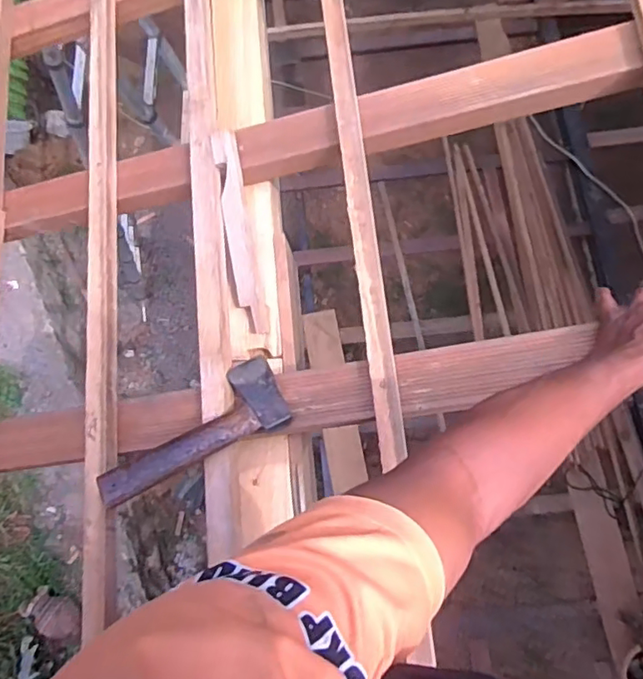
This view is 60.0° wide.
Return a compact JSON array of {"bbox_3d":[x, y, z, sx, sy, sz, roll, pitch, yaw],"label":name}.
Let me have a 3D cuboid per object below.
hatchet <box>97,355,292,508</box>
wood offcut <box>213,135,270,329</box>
[{"bbox_3d":[-0.148,0.111,0.648,0.229,0.026,0.092,-31,61,-16],"label":"hatchet"},{"bbox_3d":[-0.113,-0.146,0.769,0.036,0.023,0.278,-10,88,-1],"label":"wood offcut"}]

